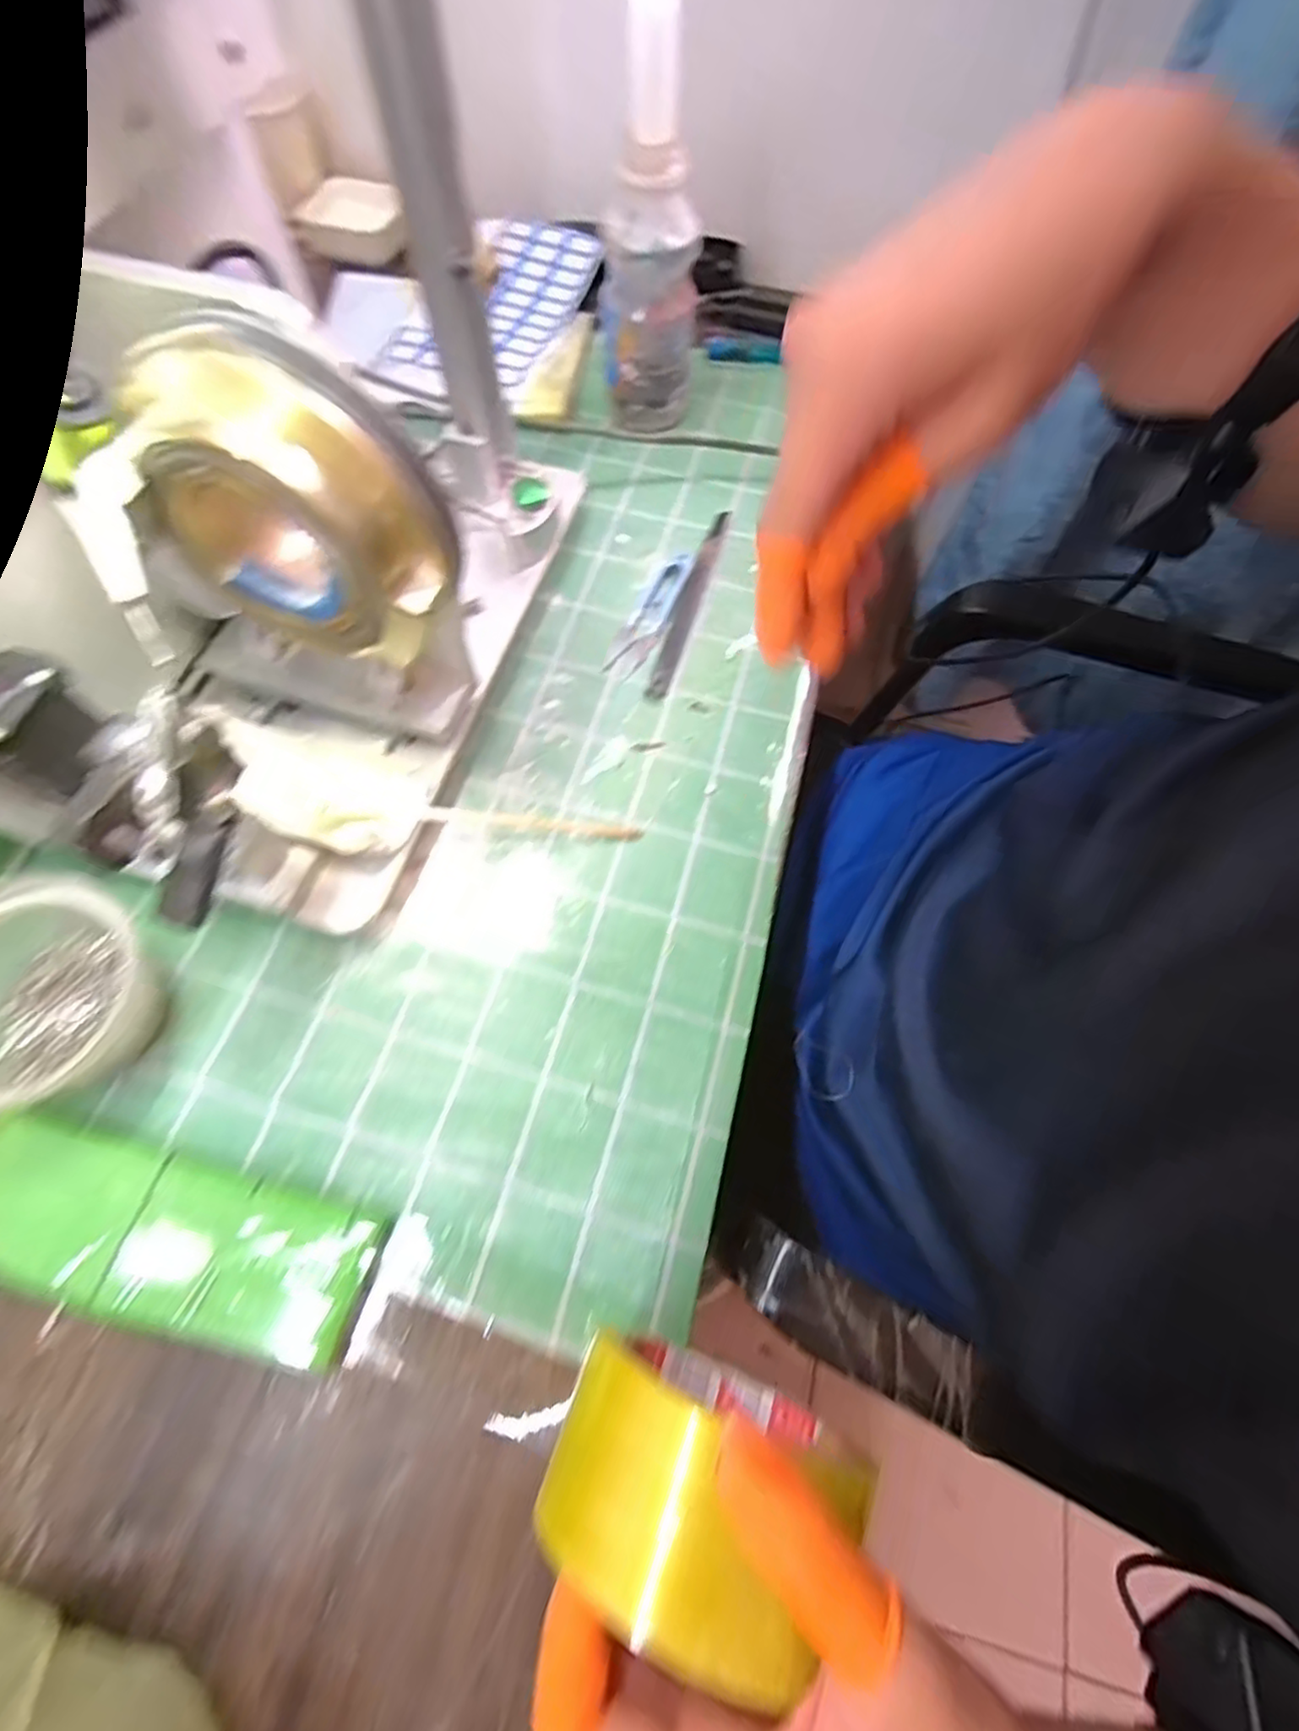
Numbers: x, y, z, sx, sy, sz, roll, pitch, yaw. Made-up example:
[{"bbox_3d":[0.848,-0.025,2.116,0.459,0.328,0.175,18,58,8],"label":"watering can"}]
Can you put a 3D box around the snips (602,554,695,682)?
[{"bbox_3d":[0.001,-0.162,0.426,0.023,0.008,0.099,22,68,9],"label":"snips"}]

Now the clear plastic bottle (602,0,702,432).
[{"bbox_3d":[0.000,-0.386,0.420,0.058,0.197,0.051,5,67,2],"label":"clear plastic bottle"}]

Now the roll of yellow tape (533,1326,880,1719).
[{"bbox_3d":[0.023,0.197,0.216,0.104,0.091,0.049,17,68,7],"label":"roll of yellow tape"}]

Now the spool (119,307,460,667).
[{"bbox_3d":[-0.129,-0.133,0.247,0.107,0.098,0.047,15,66,5],"label":"spool"}]

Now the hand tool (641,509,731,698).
[{"bbox_3d":[0.026,-0.174,0.433,0.014,0.008,0.164,16,68,6],"label":"hand tool"}]

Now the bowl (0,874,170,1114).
[{"bbox_3d":[-0.278,0.057,0.299,0.102,0.061,0.093,0,67,0],"label":"bowl"}]

